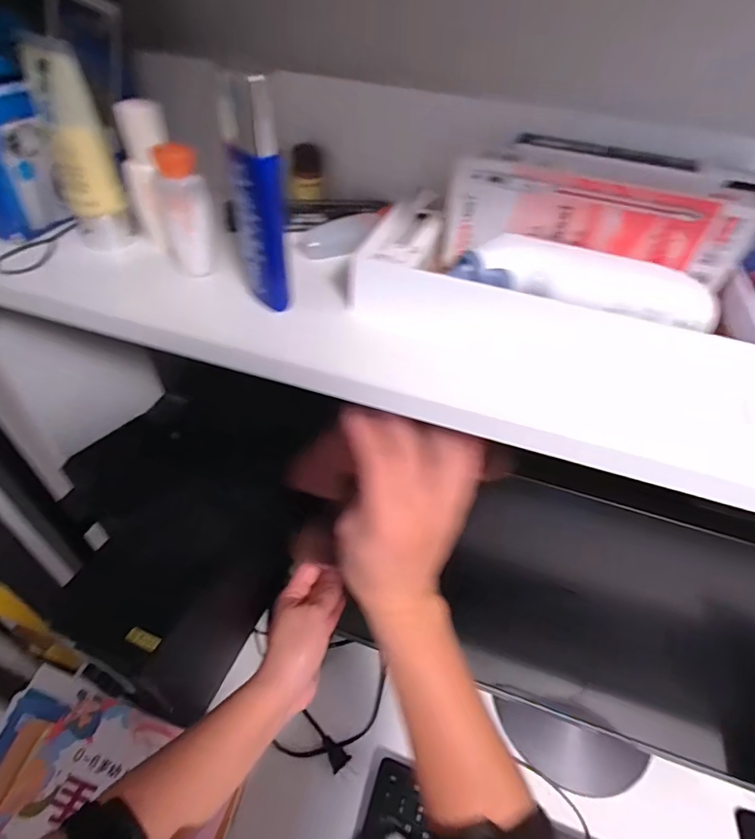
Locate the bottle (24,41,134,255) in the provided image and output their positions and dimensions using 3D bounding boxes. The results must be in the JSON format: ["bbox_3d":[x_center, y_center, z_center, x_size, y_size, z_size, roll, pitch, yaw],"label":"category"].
[{"bbox_3d":[-0.169,-0.150,0.270,0.029,0.102,0.030,-21,51,-23],"label":"bottle"}]

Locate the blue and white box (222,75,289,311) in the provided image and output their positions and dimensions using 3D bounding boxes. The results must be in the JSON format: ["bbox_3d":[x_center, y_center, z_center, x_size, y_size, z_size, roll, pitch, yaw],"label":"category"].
[{"bbox_3d":[-0.058,-0.106,0.232,0.022,0.102,0.023,-9,47,-13],"label":"blue and white box"}]

